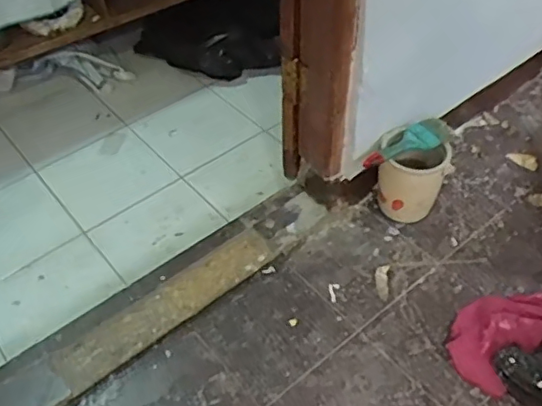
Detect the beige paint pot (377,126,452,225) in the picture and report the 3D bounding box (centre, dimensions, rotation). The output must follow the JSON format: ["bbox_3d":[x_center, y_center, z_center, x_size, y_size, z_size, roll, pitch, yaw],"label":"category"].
[{"bbox_3d":[0.312,-0.052,1.313,0.151,0.186,0.133,22,51,21],"label":"beige paint pot"}]

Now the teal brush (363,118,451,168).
[{"bbox_3d":[0.297,-0.127,1.247,0.233,0.029,0.066,-31,53,-24],"label":"teal brush"}]

